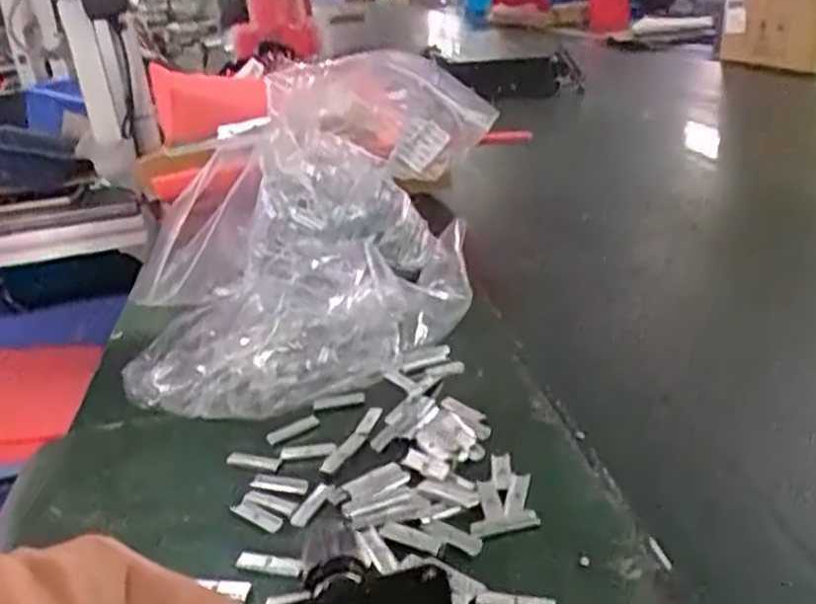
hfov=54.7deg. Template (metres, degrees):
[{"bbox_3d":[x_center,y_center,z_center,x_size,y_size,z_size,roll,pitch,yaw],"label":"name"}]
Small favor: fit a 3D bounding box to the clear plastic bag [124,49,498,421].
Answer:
[{"bbox_3d":[-0.070,-0.062,0.552,0.258,0.169,0.248,-11,24,-9],"label":"clear plastic bag"}]

